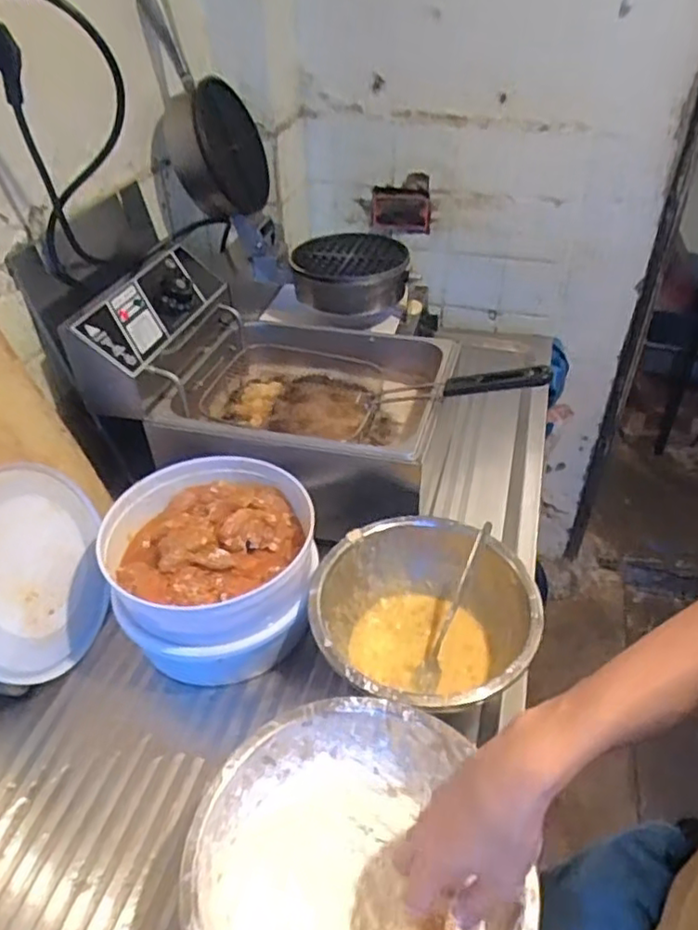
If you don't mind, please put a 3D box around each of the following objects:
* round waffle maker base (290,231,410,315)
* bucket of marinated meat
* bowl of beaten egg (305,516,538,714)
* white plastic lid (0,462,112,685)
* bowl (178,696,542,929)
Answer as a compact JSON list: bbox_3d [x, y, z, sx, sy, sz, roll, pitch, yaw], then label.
[{"bbox_3d":[0.003,-0.291,0.995,0.170,0.074,0.166,0,39,0],"label":"round waffle maker base"},{"bbox_3d":[-0.139,0.117,0.677,0.204,0.138,0.209,-4,39,-4],"label":"bucket of marinated meat"},{"bbox_3d":[0.072,0.163,0.634,0.205,0.102,0.204,0,39,0],"label":"bowl of beaten egg"},{"bbox_3d":[-0.312,0.103,0.634,0.015,0.201,0.194,-11,-2,21],"label":"white plastic lid"},{"bbox_3d":[0.004,0.307,0.469,0.220,0.110,0.222,0,39,0],"label":"bowl"}]

